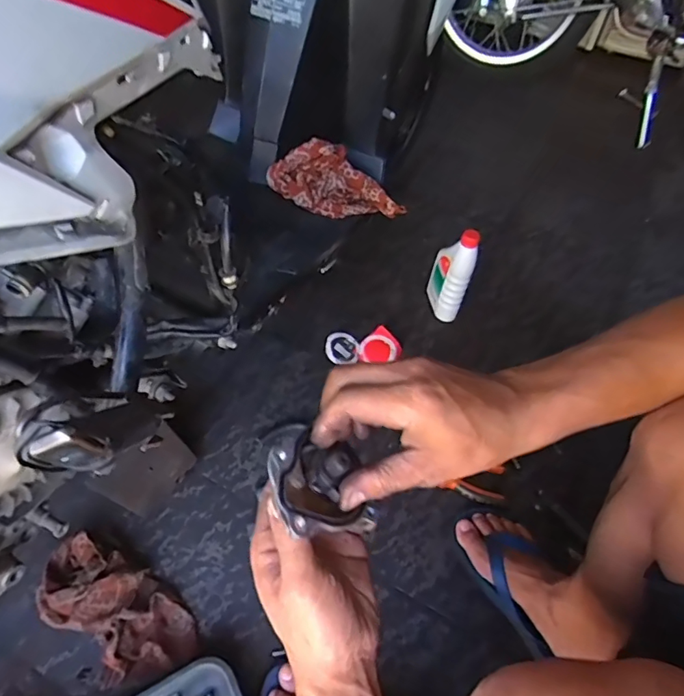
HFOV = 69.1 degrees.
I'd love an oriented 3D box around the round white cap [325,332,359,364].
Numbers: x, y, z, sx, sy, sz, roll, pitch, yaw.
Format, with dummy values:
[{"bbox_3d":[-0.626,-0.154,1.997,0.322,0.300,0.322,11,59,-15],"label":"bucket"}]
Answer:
[{"bbox_3d":[-0.001,-0.003,0.930,0.061,0.007,0.054,-16,74,-11],"label":"round white cap"}]

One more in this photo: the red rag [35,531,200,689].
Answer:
[{"bbox_3d":[-0.291,0.327,0.627,0.216,0.056,0.115,33,56,21],"label":"red rag"}]

